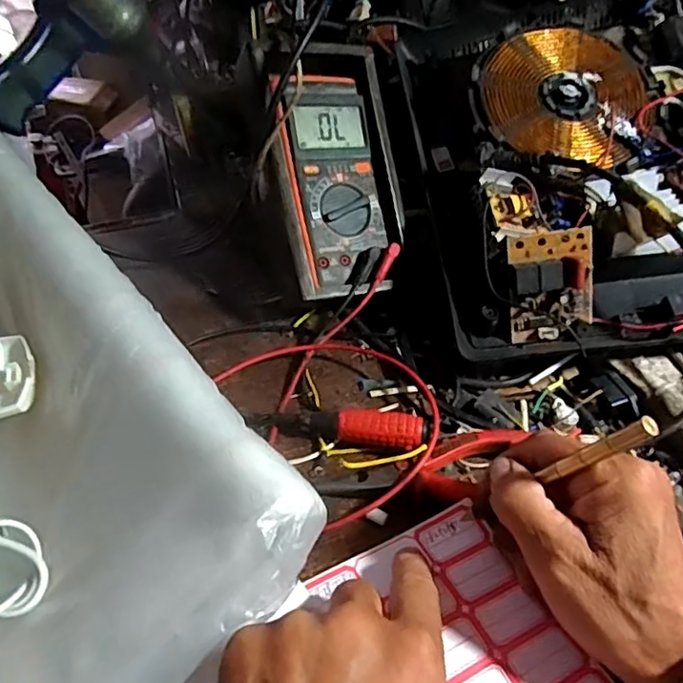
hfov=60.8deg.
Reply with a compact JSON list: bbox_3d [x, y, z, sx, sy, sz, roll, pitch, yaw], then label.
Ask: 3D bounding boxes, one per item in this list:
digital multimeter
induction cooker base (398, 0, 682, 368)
[{"bbox_3d":[-0.004,-0.137,0.454,0.098,0.199,0.033,-10,-4,-27],"label":"digital multimeter"},{"bbox_3d":[0.210,-0.153,0.463,0.298,0.100,0.338,-6,66,0],"label":"induction cooker base"}]

